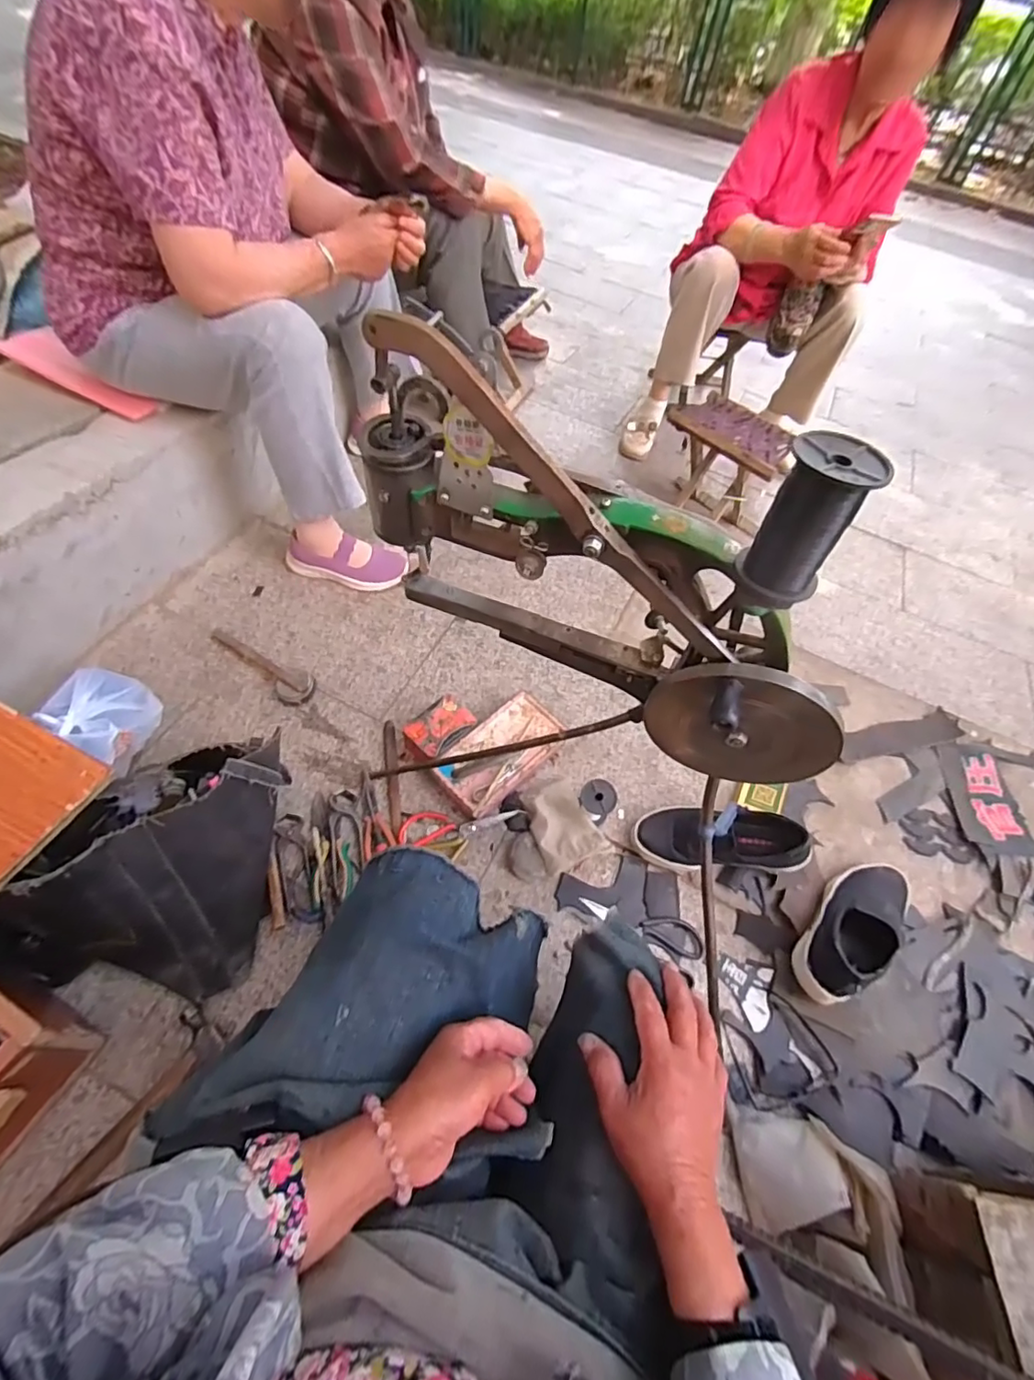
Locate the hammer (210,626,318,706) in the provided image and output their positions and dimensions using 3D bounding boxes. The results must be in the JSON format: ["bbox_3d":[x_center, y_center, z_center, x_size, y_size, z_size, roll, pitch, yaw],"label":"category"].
[{"bbox_3d":[-0.523,-0.060,1.138,0.287,0.026,0.072,31,57,17],"label":"hammer"}]

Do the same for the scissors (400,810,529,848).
[{"bbox_3d":[-0.096,0.233,0.950,0.204,0.016,0.068,1,54,-4],"label":"scissors"}]

